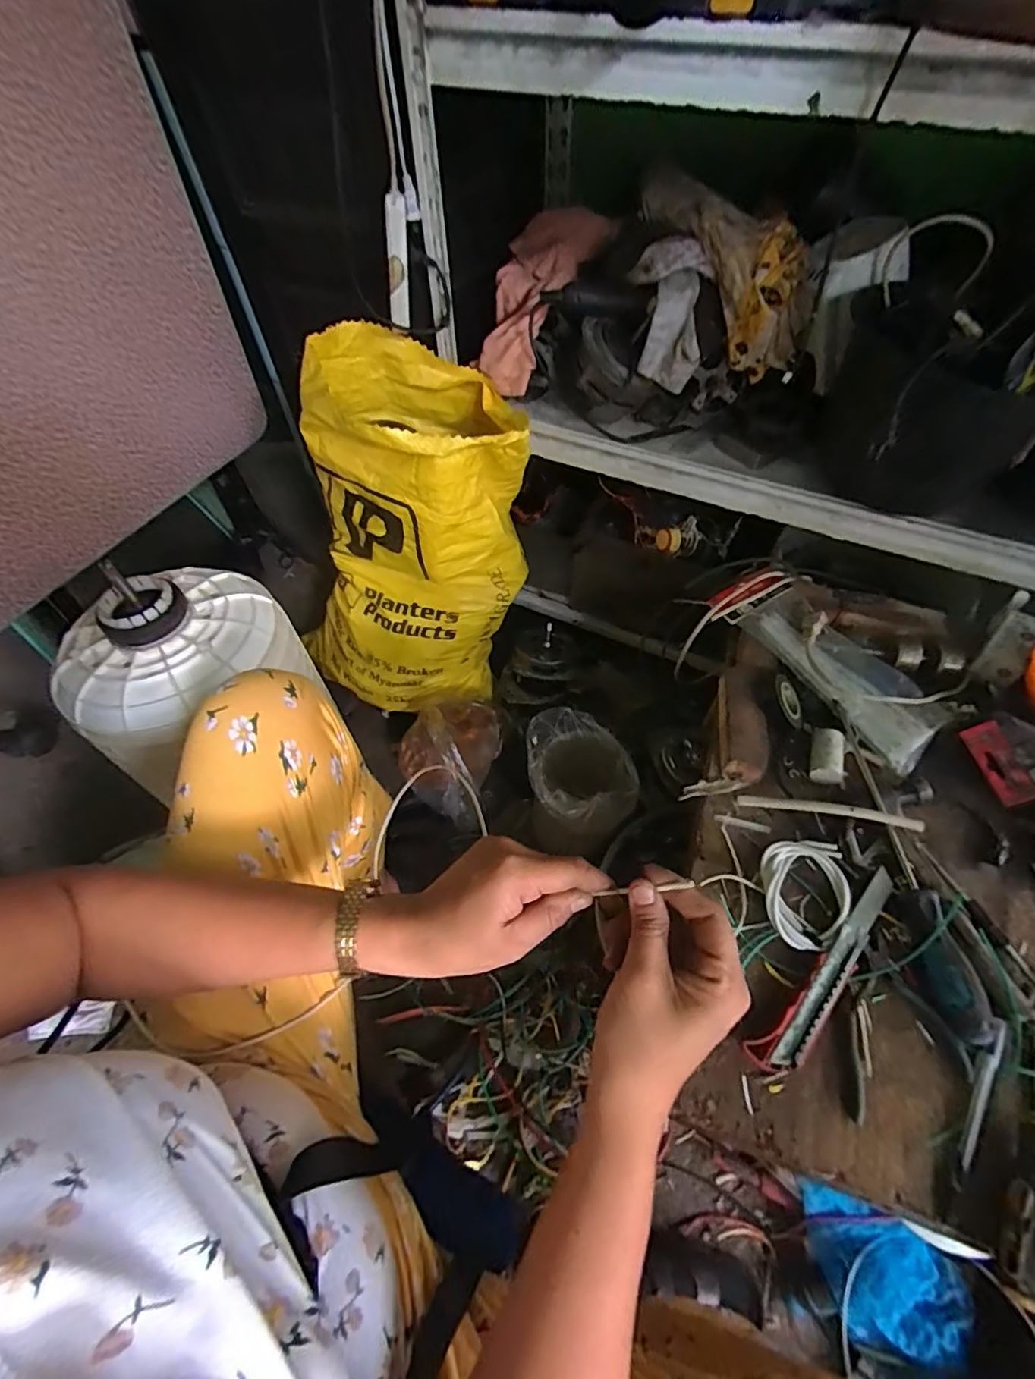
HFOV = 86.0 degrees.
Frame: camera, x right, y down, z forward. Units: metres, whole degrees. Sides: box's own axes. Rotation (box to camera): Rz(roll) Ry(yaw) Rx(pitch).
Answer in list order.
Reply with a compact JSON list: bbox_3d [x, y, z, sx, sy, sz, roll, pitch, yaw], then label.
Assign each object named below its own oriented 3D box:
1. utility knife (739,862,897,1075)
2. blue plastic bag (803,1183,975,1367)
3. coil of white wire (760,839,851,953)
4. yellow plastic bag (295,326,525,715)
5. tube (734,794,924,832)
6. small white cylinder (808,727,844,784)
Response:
[{"bbox_3d":[0.267,0.237,0.468,0.209,0.011,0.036,-35,61,-22],"label":"utility knife"},{"bbox_3d":[0.360,0.592,0.555,0.141,0.059,0.109,18,56,13],"label":"blue plastic bag"},{"bbox_3d":[0.262,0.184,0.506,0.073,0.012,0.098,10,55,8],"label":"coil of white wire"},{"bbox_3d":[-0.182,-0.230,0.854,0.367,0.482,0.294,-15,55,-10],"label":"yellow plastic bag"},{"bbox_3d":[0.300,0.118,0.539,0.158,0.015,0.013,4,53,21],"label":"tube"},{"bbox_3d":[0.323,0.071,0.583,0.031,0.034,0.058,15,56,11],"label":"small white cylinder"}]

